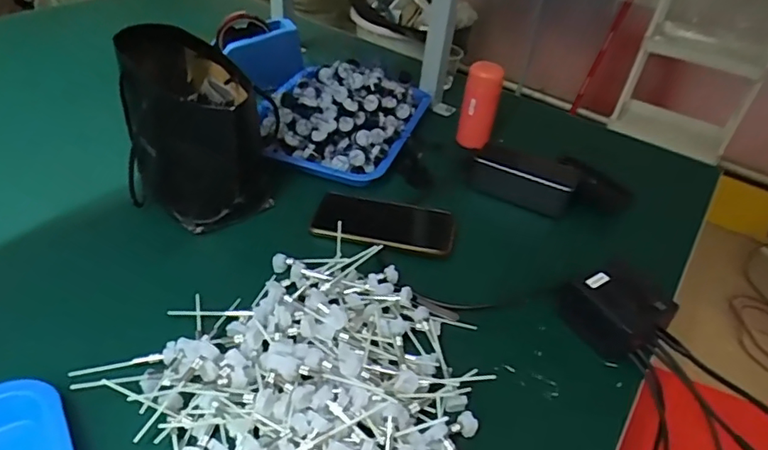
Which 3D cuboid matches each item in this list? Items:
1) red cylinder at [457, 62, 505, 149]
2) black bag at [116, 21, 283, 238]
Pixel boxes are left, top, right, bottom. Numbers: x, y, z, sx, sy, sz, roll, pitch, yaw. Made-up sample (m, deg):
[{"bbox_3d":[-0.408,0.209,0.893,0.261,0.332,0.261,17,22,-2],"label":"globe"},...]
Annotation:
[{"bbox_3d":[0.138,-0.172,0.755,0.051,0.108,0.039,12,40,5],"label":"red cylinder"},{"bbox_3d":[-0.228,-0.107,0.599,0.131,0.162,0.179,-27,50,-34],"label":"black bag"}]

